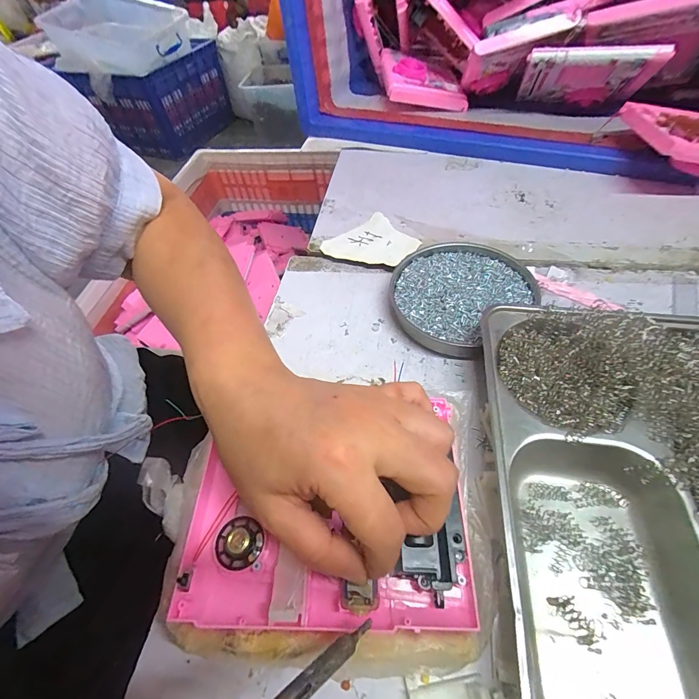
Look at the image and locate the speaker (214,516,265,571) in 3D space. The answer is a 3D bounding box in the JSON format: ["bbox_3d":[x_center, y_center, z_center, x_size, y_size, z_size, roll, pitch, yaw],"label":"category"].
[{"bbox_3d":[-0.066,0.112,0.211,0.028,0.012,0.027,-3,53,3],"label":"speaker"}]

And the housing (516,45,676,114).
[{"bbox_3d":[0.332,-0.380,0.512,0.159,0.121,0.018,15,98,16],"label":"housing"}]

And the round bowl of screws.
[{"bbox_3d":[0.107,-0.059,0.358,0.129,0.020,0.122,-3,53,3],"label":"round bowl of screws"}]

